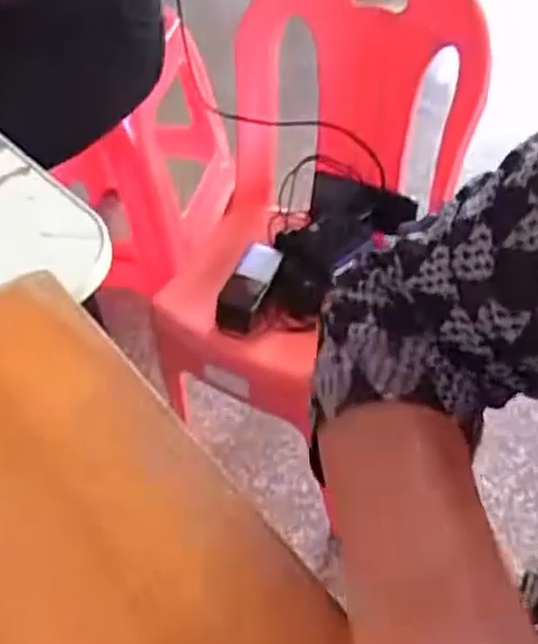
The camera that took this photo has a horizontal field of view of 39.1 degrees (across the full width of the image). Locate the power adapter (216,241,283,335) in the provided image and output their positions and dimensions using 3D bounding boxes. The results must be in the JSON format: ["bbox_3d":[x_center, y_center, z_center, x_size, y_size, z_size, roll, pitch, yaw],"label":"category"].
[{"bbox_3d":[-0.029,-0.045,0.998,0.050,0.022,0.134,18,70,23],"label":"power adapter"}]

